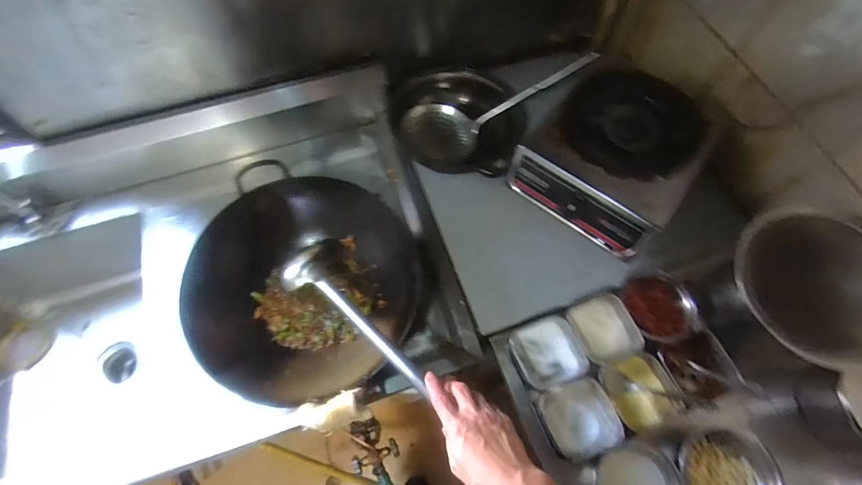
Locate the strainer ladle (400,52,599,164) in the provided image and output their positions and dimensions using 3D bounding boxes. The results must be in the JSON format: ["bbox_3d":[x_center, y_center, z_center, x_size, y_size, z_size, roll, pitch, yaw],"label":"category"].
[{"bbox_3d":[0.140,-0.285,0.864,0.413,0.076,0.141,-21,67,9],"label":"strainer ladle"}]

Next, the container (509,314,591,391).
[{"bbox_3d":[0.197,0.193,0.718,0.112,0.073,0.116,-15,67,-6],"label":"container"}]

